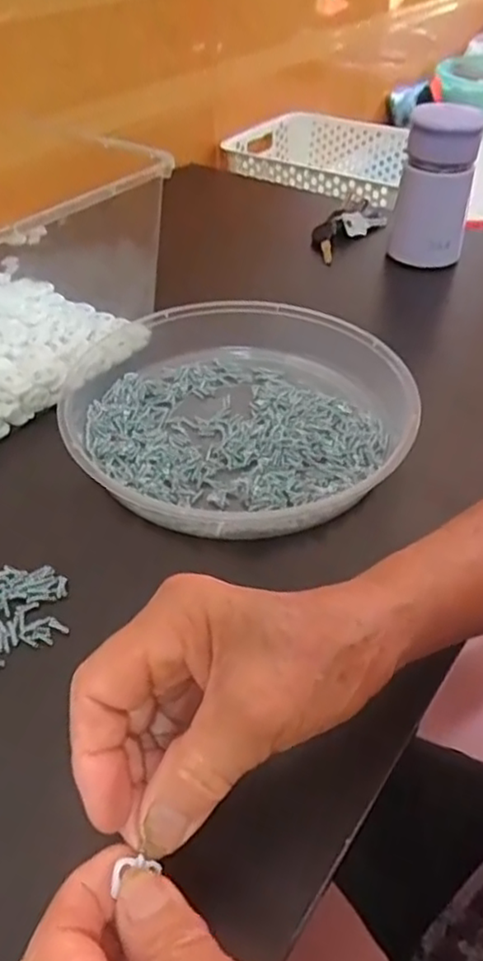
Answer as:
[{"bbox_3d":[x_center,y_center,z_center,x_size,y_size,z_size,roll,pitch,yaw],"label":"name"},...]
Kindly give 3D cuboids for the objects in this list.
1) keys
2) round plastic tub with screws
[{"bbox_3d":[0.110,-0.267,0.697,0.040,0.033,0.107,32,51,30],"label":"keys"},{"bbox_3d":[-0.004,-0.055,0.465,0.229,0.044,0.235,0,42,0],"label":"round plastic tub with screws"}]

